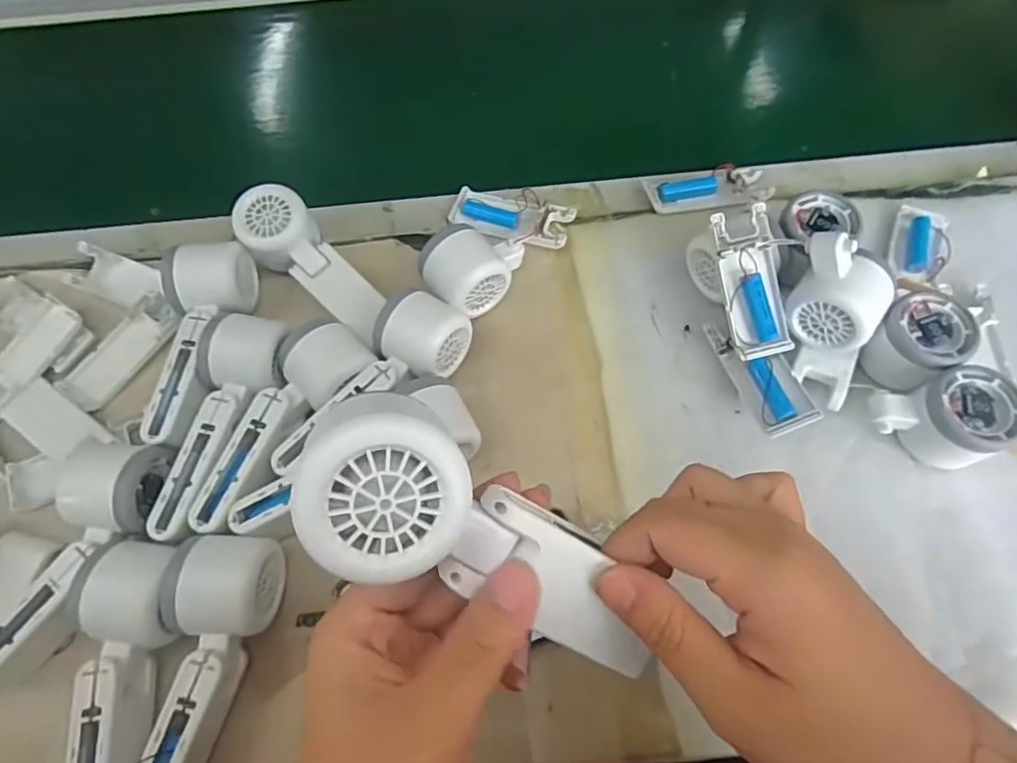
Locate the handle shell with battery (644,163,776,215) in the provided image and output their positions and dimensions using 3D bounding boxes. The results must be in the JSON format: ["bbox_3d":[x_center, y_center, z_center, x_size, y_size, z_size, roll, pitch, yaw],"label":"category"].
[{"bbox_3d":[0.172,-0.166,0.502,0.100,0.018,0.047,-7,66,-1],"label":"handle shell with battery"}]

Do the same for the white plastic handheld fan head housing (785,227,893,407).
[{"bbox_3d":[0.230,-0.045,0.405,0.056,0.119,0.045,-6,22,-1],"label":"white plastic handheld fan head housing"}]

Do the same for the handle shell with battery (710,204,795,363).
[{"bbox_3d":[0.175,-0.070,0.415,0.039,0.019,0.104,-13,94,-4],"label":"handle shell with battery"}]

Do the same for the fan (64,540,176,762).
[{"bbox_3d":[-0.230,0.182,0.341,0.054,0.048,0.169,-2,66,1],"label":"fan"}]

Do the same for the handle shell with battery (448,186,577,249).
[{"bbox_3d":[0.001,-0.140,0.498,0.103,0.020,0.048,16,68,9],"label":"handle shell with battery"}]

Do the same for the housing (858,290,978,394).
[{"bbox_3d":[0.287,-0.026,0.417,0.064,0.051,0.057,-23,67,-8],"label":"housing"}]

